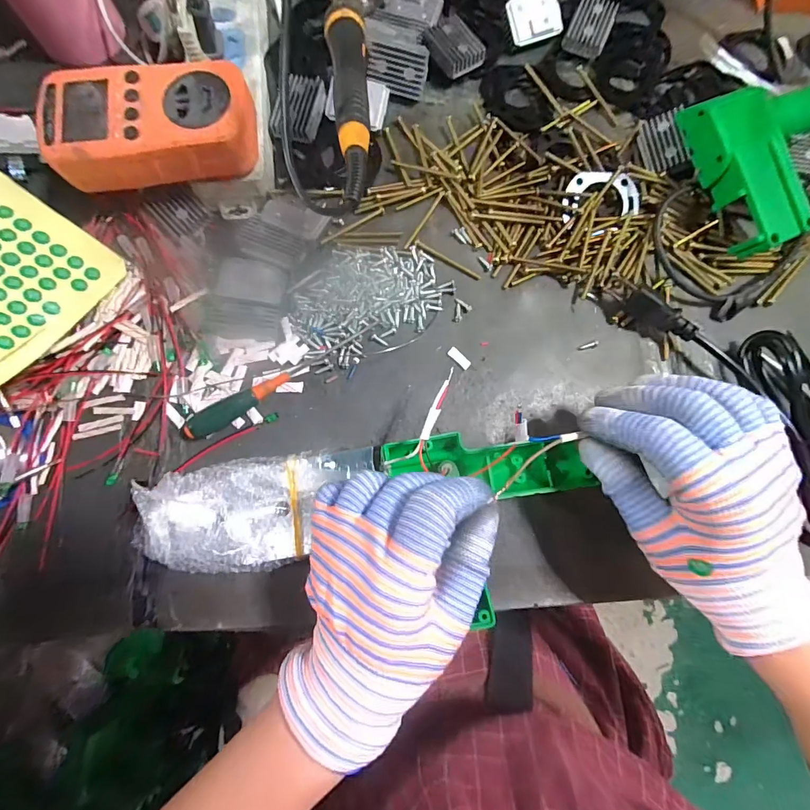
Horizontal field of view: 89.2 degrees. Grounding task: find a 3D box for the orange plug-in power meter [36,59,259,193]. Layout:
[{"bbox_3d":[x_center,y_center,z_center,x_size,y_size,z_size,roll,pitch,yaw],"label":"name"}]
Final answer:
[{"bbox_3d":[-0.165,-0.184,0.272,0.131,0.028,0.066,-5,81,-3],"label":"orange plug-in power meter"}]

